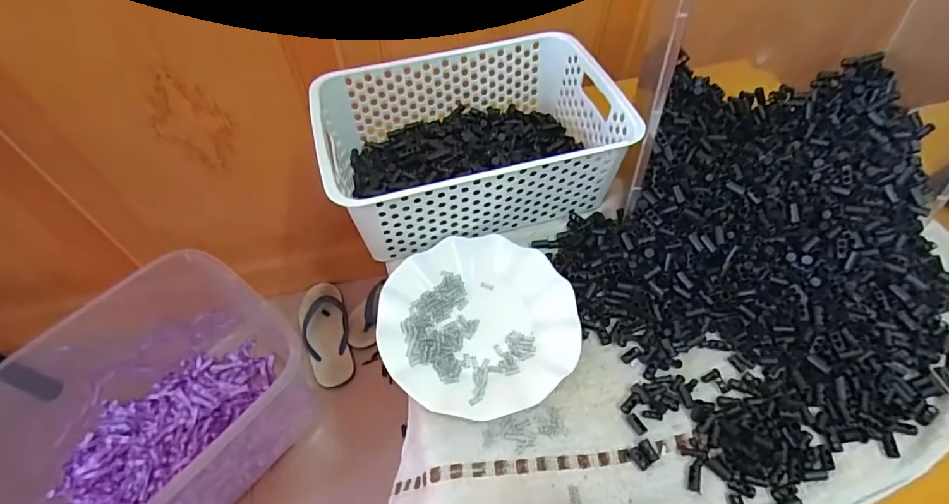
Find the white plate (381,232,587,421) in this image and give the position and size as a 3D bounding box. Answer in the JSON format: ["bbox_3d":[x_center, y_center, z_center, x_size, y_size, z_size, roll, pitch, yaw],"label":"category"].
[{"bbox_3d":[0.003,0.065,0.449,0.182,0.021,0.179,0,55,-1],"label":"white plate"}]

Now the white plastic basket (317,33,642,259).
[{"bbox_3d":[-0.008,-0.125,0.523,0.307,0.098,0.201,-14,57,-10],"label":"white plastic basket"}]

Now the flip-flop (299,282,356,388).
[{"bbox_3d":[-0.312,0.168,0.987,0.095,0.032,0.230,-15,57,-11],"label":"flip-flop"}]

